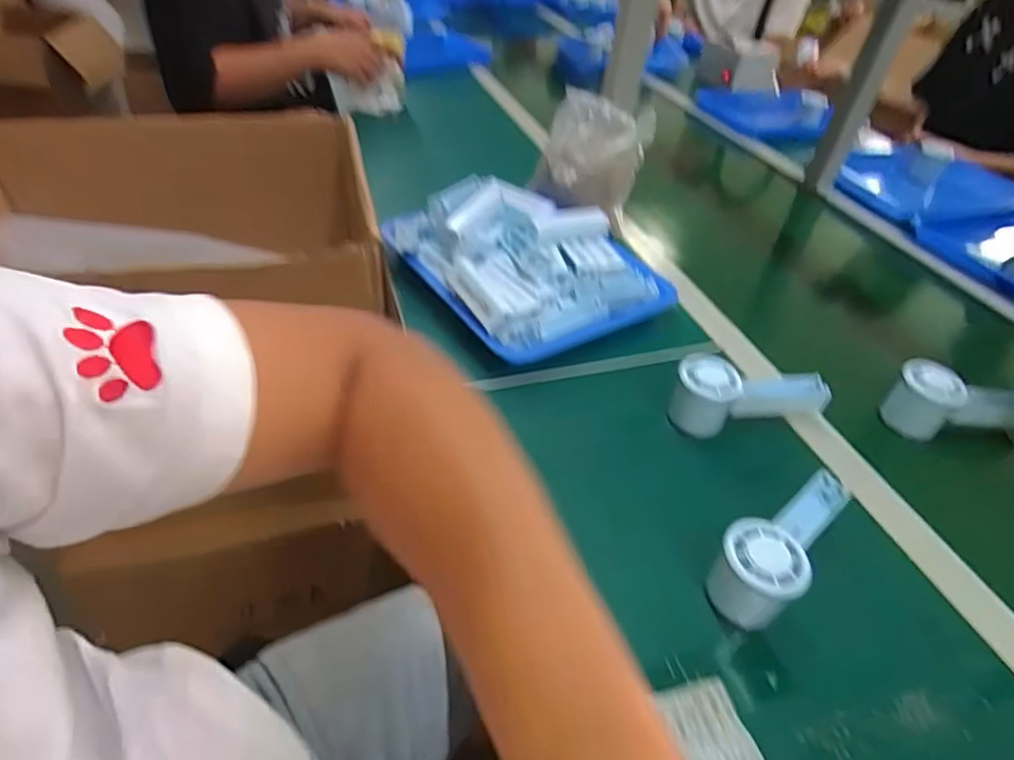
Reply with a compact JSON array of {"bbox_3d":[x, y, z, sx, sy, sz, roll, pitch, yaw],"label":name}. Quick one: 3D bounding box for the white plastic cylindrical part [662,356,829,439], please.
[{"bbox_3d":[0.237,0.021,0.576,0.149,0.067,0.054,3,43,-4],"label":"white plastic cylindrical part"}]

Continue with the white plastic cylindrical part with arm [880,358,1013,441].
[{"bbox_3d":[0.470,0.024,0.601,0.143,0.062,0.055,1,43,-6],"label":"white plastic cylindrical part with arm"}]

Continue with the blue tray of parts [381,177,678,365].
[{"bbox_3d":[0.021,-0.162,0.723,0.254,0.067,0.311,-23,50,-28],"label":"blue tray of parts"}]

